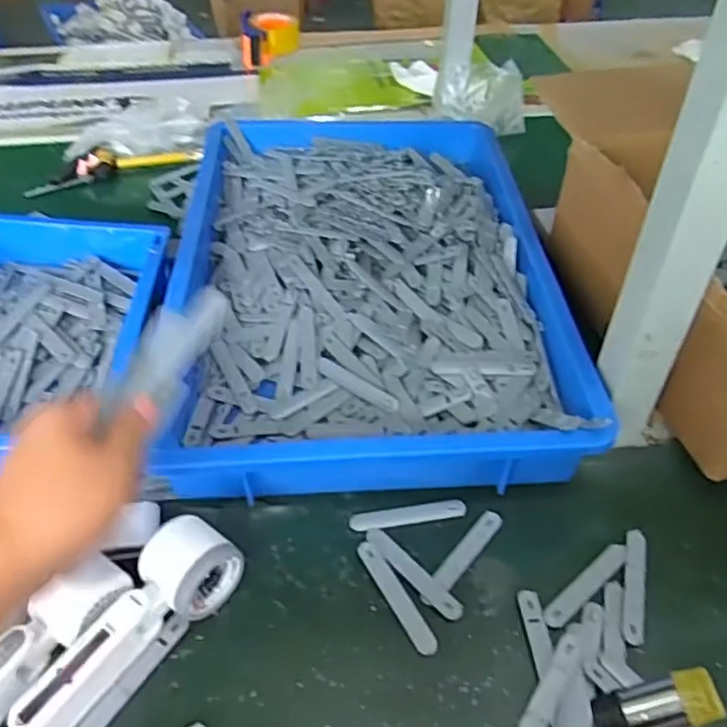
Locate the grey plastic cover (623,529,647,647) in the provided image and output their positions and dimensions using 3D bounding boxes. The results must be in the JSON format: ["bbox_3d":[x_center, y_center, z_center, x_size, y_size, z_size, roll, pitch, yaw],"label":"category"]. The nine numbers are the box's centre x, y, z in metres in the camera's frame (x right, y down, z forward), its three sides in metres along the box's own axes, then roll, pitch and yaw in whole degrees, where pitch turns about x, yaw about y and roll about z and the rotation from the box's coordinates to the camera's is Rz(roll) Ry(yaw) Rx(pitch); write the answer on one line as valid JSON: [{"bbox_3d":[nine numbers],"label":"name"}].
[{"bbox_3d":[0.207,0.167,0.501,0.016,0.004,0.094,13,47,12],"label":"grey plastic cover"}]

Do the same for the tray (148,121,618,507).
[{"bbox_3d":[-0.002,-0.113,0.725,0.370,0.086,0.577,-1,46,-2],"label":"tray"}]

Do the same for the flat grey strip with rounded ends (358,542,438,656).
[{"bbox_3d":[0.025,0.175,0.496,0.019,0.004,0.095,-22,50,-21],"label":"flat grey strip with rounded ends"}]

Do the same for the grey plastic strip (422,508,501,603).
[{"bbox_3d":[0.078,0.151,0.515,0.017,0.007,0.096,32,53,27],"label":"grey plastic strip"}]

